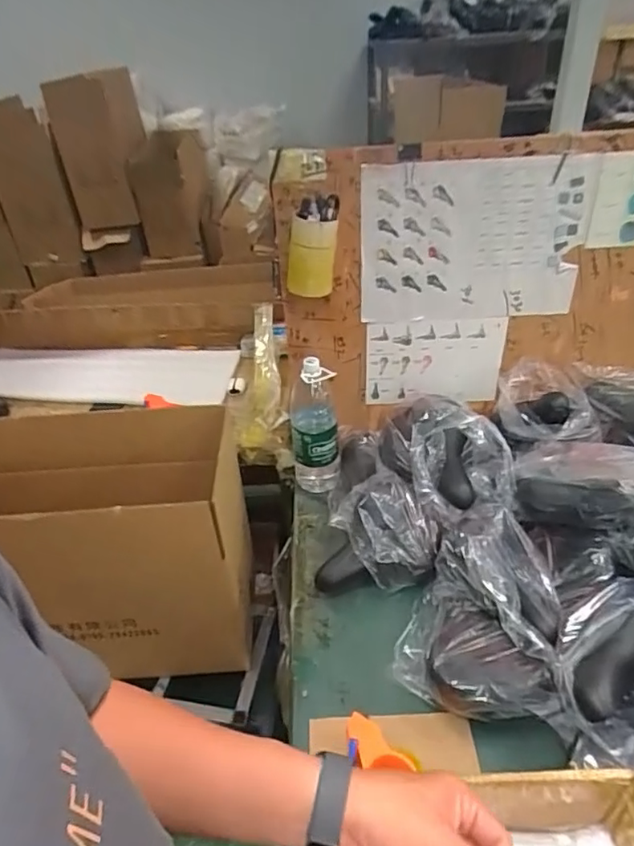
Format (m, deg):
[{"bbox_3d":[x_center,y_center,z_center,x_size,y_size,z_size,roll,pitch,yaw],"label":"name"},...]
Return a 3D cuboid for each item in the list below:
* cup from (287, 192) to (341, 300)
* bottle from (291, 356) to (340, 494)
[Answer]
[{"bbox_3d":[-0.009,-0.321,1.014,0.098,0.161,0.099,-3,36,2],"label":"cup"},{"bbox_3d":[-0.006,0.010,1.215,0.105,0.308,0.091,-4,36,0],"label":"bottle"}]

